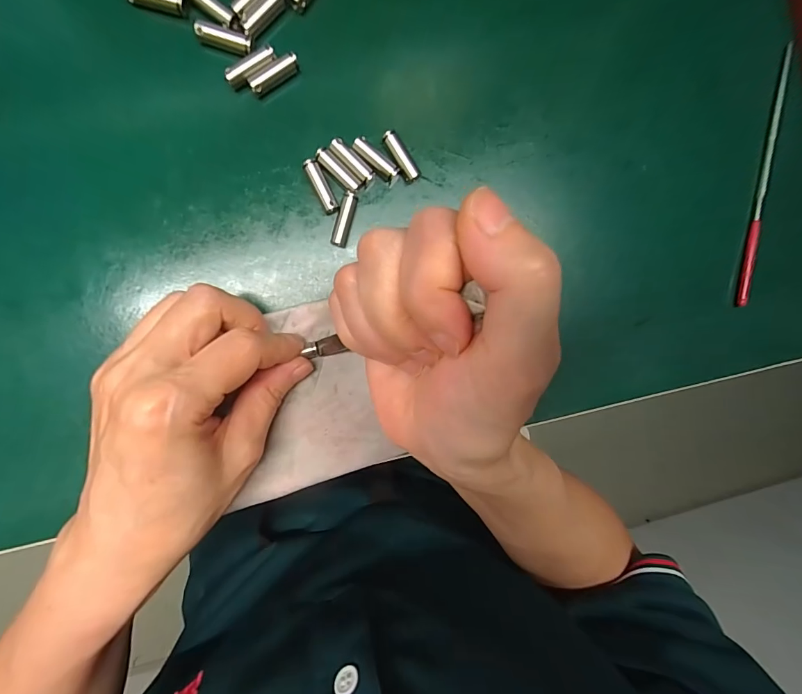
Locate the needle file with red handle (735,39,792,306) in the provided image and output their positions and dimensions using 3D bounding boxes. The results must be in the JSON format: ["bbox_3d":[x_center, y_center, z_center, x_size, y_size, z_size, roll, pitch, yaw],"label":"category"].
[{"bbox_3d":[0.195,-0.089,0.211,0.004,0.007,0.133,6,95,-9],"label":"needle file with red handle"}]

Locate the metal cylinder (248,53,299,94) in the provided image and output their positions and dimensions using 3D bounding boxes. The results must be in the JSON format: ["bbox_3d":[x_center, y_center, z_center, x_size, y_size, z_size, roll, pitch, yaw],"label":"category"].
[{"bbox_3d":[-0.058,-0.126,0.181,0.024,0.005,0.007,-33,99,-4],"label":"metal cylinder"}]

